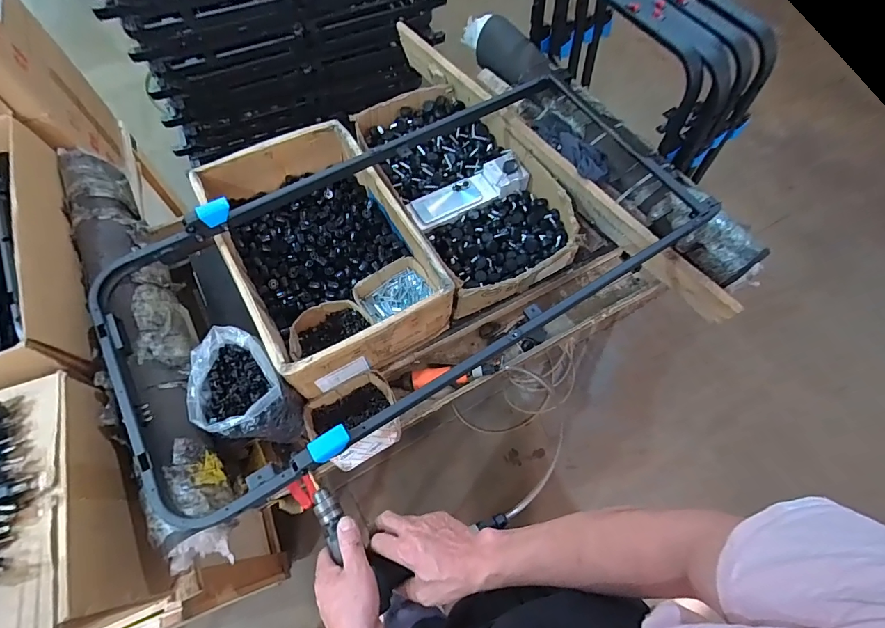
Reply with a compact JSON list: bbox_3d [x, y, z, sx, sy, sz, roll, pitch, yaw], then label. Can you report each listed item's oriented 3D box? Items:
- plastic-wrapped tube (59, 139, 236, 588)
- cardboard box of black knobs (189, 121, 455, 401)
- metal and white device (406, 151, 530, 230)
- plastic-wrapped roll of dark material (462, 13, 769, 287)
[{"bbox_3d":[-0.538,-0.003,0.737,0.129,0.092,0.863,-28,68,-14],"label":"plastic-wrapped tube"},{"bbox_3d":[-0.250,-0.141,0.883,0.356,0.156,0.533,-30,69,-15],"label":"cardboard box of black knobs"},{"bbox_3d":[0.058,-0.295,0.992,0.300,0.047,0.098,-27,68,-13],"label":"metal and white device"},{"bbox_3d":[0.342,-0.455,1.008,0.127,0.089,0.973,-30,69,-15],"label":"plastic-wrapped roll of dark material"}]

